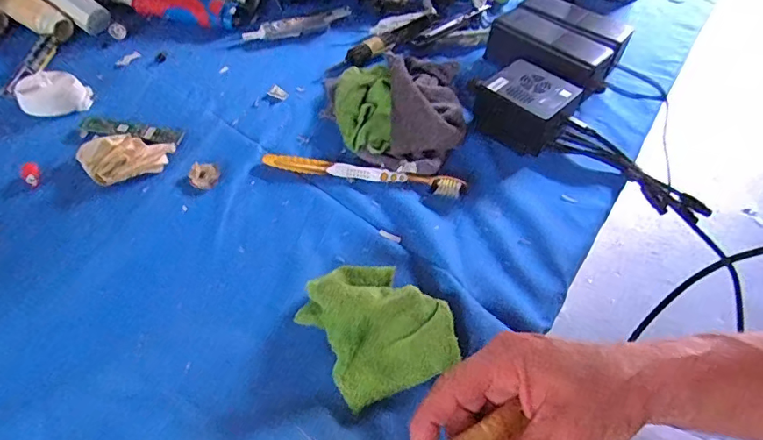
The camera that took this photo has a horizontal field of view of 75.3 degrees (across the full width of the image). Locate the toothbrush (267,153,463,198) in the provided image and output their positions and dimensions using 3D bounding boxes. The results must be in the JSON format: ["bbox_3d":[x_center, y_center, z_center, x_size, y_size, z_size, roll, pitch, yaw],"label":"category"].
[{"bbox_3d":[-0.016,-0.044,0.446,0.181,0.014,0.019,12,51,4],"label":"toothbrush"}]

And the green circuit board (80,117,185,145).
[{"bbox_3d":[-0.236,-0.084,0.464,0.097,0.004,0.023,9,51,2],"label":"green circuit board"}]

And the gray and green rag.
[{"bbox_3d":[0.014,-0.121,0.496,0.138,0.038,0.174,3,51,-3],"label":"gray and green rag"}]

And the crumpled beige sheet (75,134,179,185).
[{"bbox_3d":[-0.224,-0.056,0.433,0.076,0.024,0.040,-12,53,-15],"label":"crumpled beige sheet"}]

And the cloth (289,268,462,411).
[{"bbox_3d":[-0.004,0.065,0.339,0.088,0.045,0.106,-28,59,-25],"label":"cloth"}]

